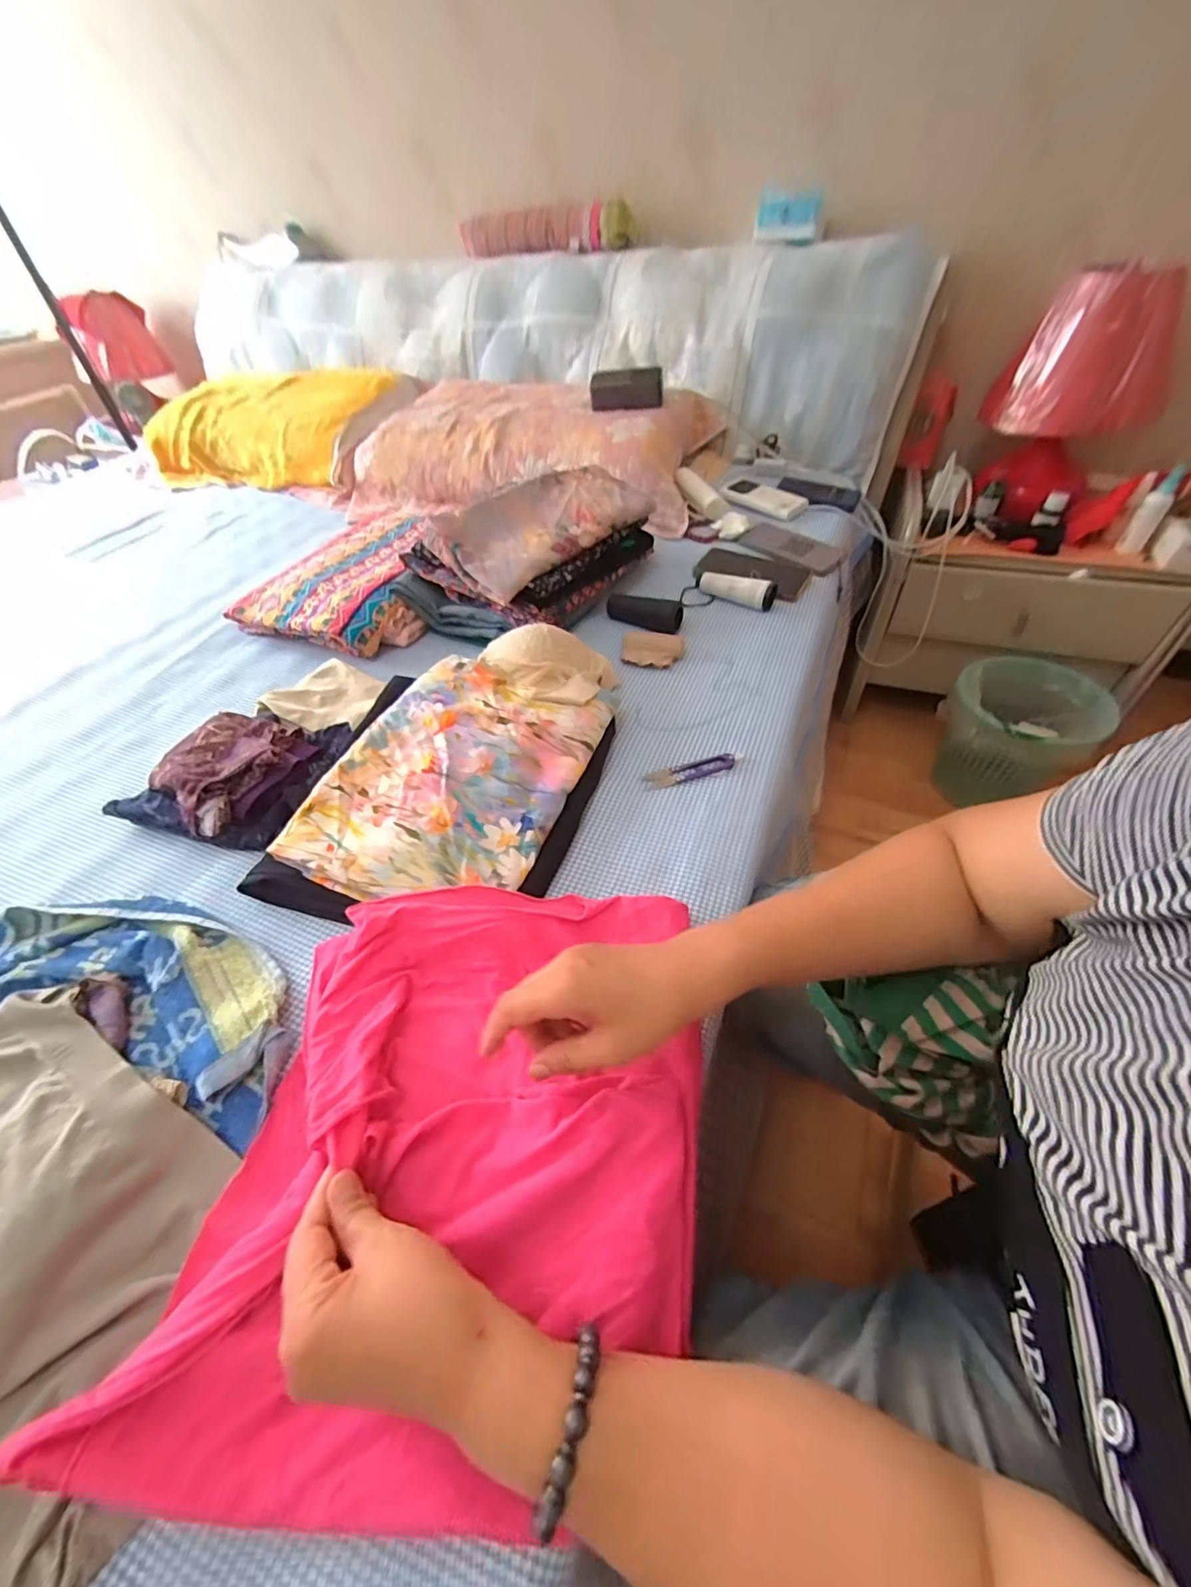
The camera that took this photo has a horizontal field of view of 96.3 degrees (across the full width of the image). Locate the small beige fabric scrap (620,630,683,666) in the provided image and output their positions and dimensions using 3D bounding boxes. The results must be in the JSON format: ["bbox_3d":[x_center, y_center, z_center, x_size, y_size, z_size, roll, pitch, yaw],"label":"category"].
[{"bbox_3d":[0.074,-0.187,0.684,0.079,0.034,0.041,-3,48,-1],"label":"small beige fabric scrap"}]

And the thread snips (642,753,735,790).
[{"bbox_3d":[0.099,-0.024,0.564,0.099,0.009,0.022,-14,49,-10],"label":"thread snips"}]

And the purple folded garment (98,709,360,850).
[{"bbox_3d":[-0.368,-0.028,0.549,0.180,0.051,0.167,9,49,11],"label":"purple folded garment"}]

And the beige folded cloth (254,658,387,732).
[{"bbox_3d":[-0.316,-0.113,0.641,0.121,0.029,0.107,18,51,17],"label":"beige folded cloth"}]

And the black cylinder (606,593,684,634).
[{"bbox_3d":[0.067,-0.253,0.735,0.103,0.036,0.031,18,51,17],"label":"black cylinder"}]

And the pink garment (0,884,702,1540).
[{"bbox_3d":[-0.081,0.204,0.339,0.287,0.043,0.320,3,48,5],"label":"pink garment"}]

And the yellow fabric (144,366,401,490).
[{"bbox_3d":[-0.738,-0.831,1.224,0.551,0.185,0.327,13,50,13],"label":"yellow fabric"}]

